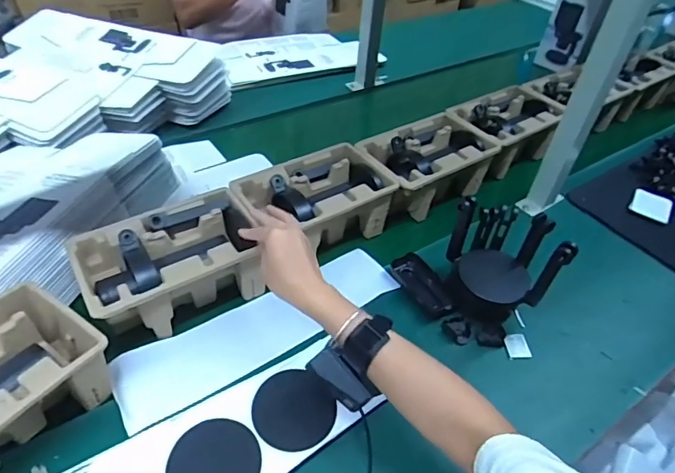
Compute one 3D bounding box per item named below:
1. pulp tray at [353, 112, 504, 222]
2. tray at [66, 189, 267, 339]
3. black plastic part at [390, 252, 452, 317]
[{"bbox_3d":[0.150,-0.121,0.812,0.233,0.099,0.153,-25,49,-31],"label":"pulp tray"},{"bbox_3d":[-0.221,0.041,0.619,0.216,0.100,0.144,-21,47,-28],"label":"tray"},{"bbox_3d":[0.124,0.069,0.669,0.051,0.022,0.118,-18,45,-25],"label":"black plastic part"}]

